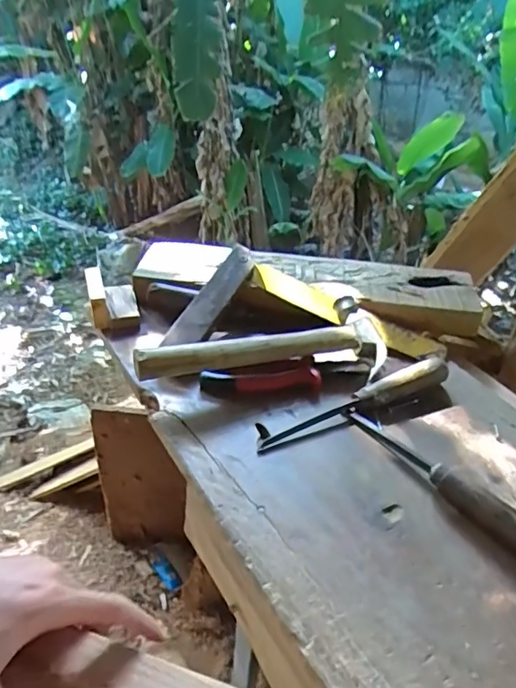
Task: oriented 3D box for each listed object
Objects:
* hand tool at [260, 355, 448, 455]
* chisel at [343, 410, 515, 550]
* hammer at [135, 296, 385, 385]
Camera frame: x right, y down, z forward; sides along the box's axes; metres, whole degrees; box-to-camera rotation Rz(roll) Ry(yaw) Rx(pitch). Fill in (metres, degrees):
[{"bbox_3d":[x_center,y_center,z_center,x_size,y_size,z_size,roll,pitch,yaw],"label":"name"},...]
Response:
[{"bbox_3d":[0.103,0.060,0.559,0.229,0.032,0.033,-14,42,-22],"label":"hand tool"},{"bbox_3d":[0.168,0.120,0.481,0.023,0.031,0.224,-24,47,-32],"label":"chisel"},{"bbox_3d":[0.007,-0.003,0.600,0.280,0.037,0.103,-4,39,-11],"label":"hammer"}]

